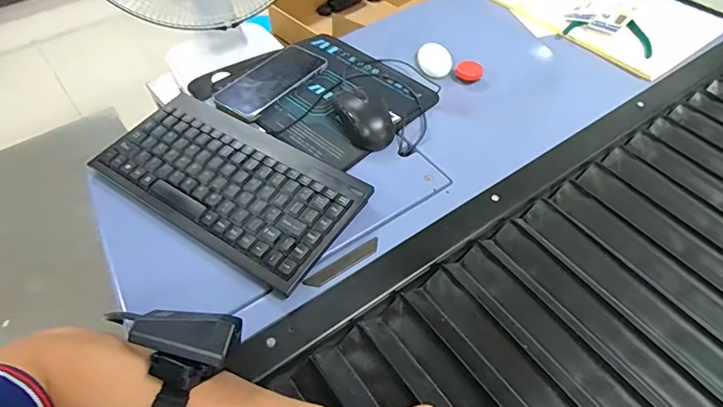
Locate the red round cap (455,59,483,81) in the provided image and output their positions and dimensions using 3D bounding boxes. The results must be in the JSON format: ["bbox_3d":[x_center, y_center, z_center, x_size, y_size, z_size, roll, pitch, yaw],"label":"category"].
[{"bbox_3d":[0.166,-0.205,0.682,0.040,0.015,0.040,0,52,0],"label":"red round cap"}]

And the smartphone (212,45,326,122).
[{"bbox_3d":[-0.125,-0.172,0.615,0.077,0.012,0.161,32,58,23],"label":"smartphone"}]

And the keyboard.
[{"bbox_3d":[-0.149,-0.026,0.491,0.291,0.029,0.145,28,57,21],"label":"keyboard"}]

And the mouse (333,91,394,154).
[{"bbox_3d":[0.005,-0.111,0.549,0.058,0.033,0.101,-18,54,-13],"label":"mouse"}]

